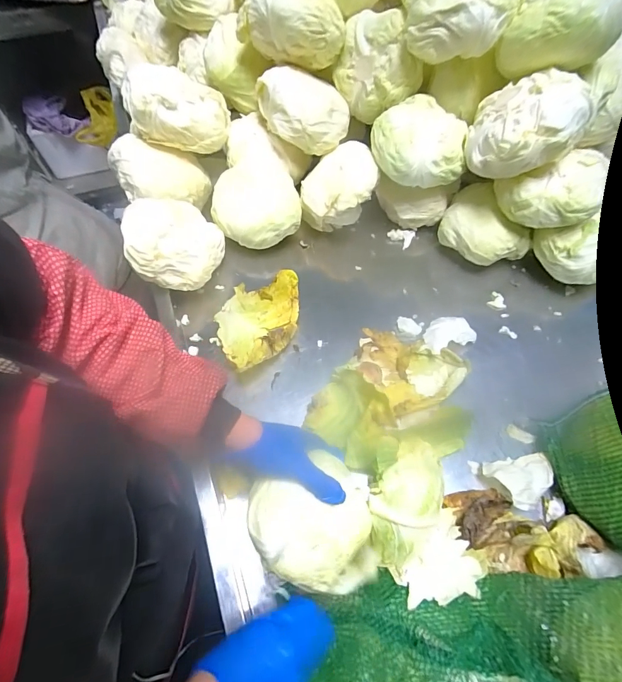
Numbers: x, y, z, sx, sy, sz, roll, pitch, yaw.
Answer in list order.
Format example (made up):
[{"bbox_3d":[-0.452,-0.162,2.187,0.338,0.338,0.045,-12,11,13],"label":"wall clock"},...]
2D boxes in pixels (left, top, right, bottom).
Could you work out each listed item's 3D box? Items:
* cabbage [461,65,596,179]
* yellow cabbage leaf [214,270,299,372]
[{"bbox_3d":[0.290,-0.301,0.517,0.105,0.111,0.141,-15,62,-8],"label":"cabbage"},{"bbox_3d":[-0.081,-0.034,0.563,0.114,0.054,0.163,17,62,10],"label":"yellow cabbage leaf"}]

